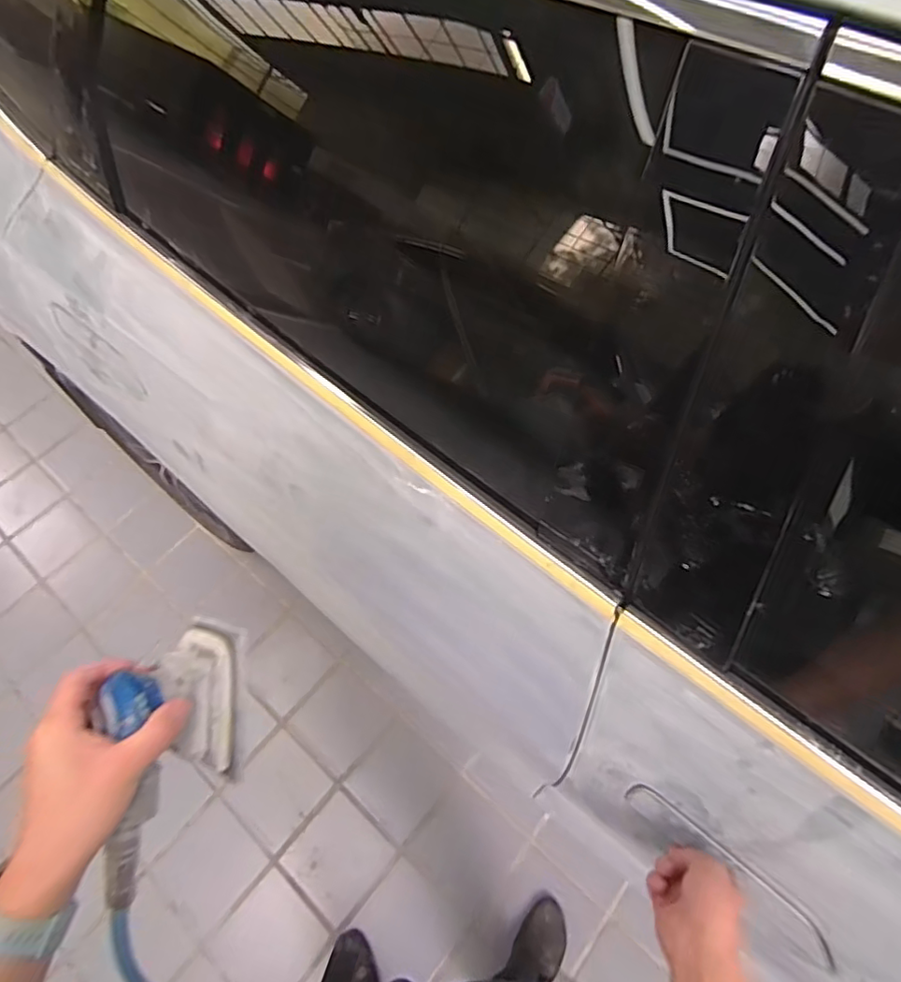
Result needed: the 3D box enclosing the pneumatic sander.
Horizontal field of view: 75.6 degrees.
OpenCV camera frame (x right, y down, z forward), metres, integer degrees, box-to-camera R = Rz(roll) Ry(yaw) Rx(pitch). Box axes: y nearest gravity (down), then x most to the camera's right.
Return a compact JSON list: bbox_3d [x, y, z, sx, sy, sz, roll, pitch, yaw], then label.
[{"bbox_3d":[-0.220,0.209,0.442,0.087,0.082,0.214,17,84,13],"label":"pneumatic sander"}]

